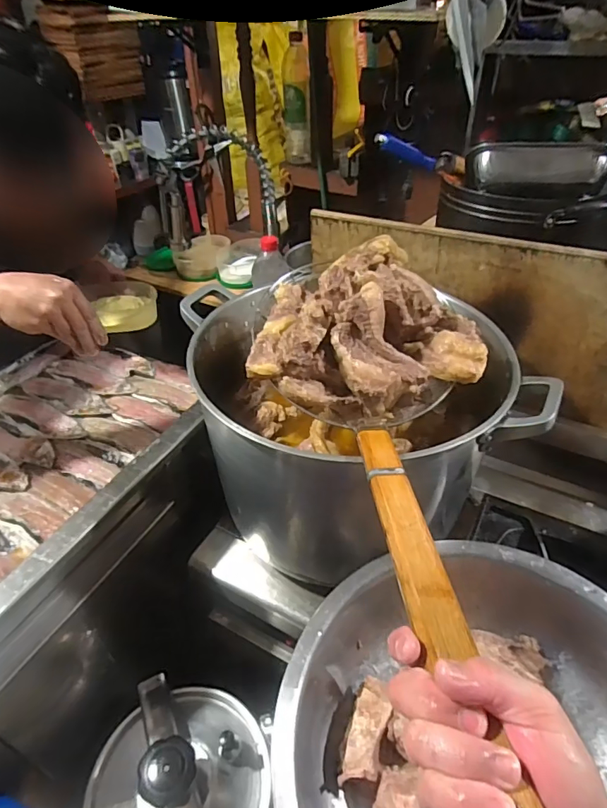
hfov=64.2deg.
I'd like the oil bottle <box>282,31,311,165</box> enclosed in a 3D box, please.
[{"bbox_3d":[-0.016,-0.731,1.171,0.059,0.260,0.060,-6,40,-5],"label":"oil bottle"}]

